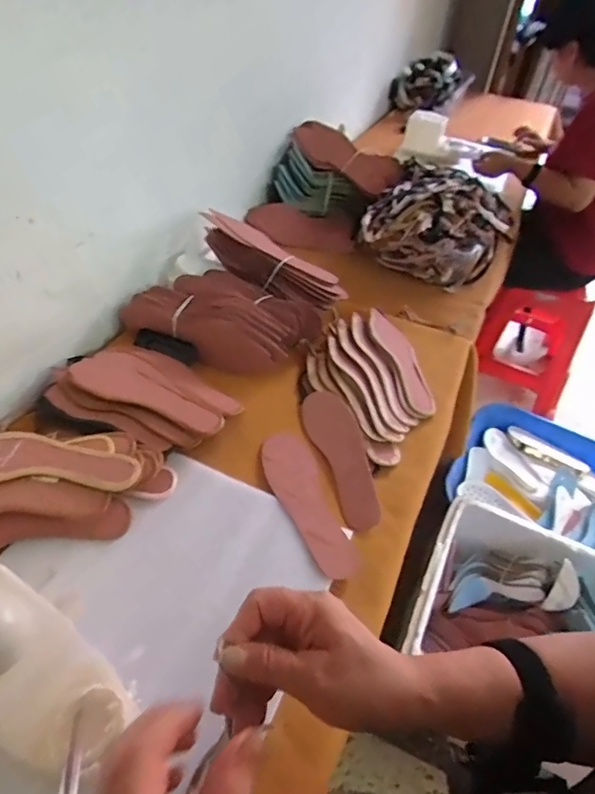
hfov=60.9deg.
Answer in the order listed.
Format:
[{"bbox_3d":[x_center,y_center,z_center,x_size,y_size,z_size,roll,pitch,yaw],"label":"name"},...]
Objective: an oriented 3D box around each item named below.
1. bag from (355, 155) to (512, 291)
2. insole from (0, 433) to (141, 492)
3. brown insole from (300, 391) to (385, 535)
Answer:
[{"bbox_3d":[0.358,-0.445,1.252,0.316,0.146,0.405,19,47,12],"label":"bag"},{"bbox_3d":[-0.337,0.082,0.663,0.257,0.012,0.071,4,53,-3],"label":"insole"},{"bbox_3d":[0.071,0.084,0.766,0.075,0.010,0.245,-22,50,-4],"label":"brown insole"}]

